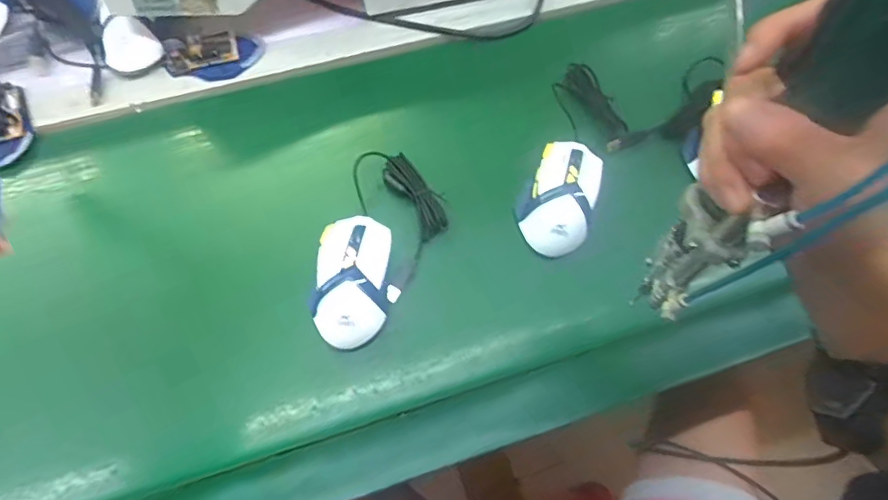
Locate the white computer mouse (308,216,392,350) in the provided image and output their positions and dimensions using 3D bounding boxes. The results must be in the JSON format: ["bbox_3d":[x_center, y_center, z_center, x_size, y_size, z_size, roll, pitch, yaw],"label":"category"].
[{"bbox_3d":[-0.084,0.026,0.464,0.063,0.046,0.117,2,65,0],"label":"white computer mouse"}]

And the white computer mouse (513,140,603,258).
[{"bbox_3d":[0.116,-0.052,0.504,0.070,0.050,0.113,26,67,11],"label":"white computer mouse"}]

